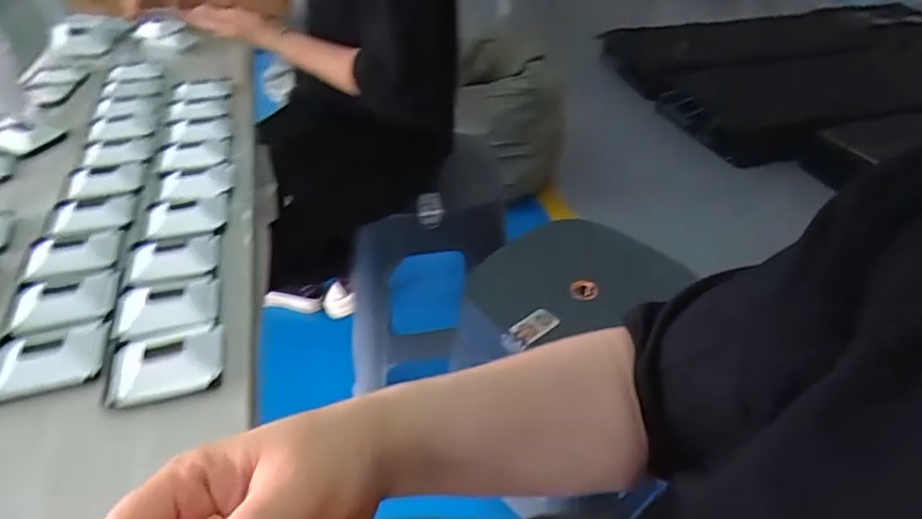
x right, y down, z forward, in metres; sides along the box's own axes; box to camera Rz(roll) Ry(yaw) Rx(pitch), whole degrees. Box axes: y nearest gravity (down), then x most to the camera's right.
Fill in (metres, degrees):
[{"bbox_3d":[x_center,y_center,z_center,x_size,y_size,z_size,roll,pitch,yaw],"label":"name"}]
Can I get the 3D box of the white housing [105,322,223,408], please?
[{"bbox_3d":[-0.223,0.076,0.432,0.078,0.021,0.063,-13,40,-15],"label":"white housing"}]

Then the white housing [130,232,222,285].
[{"bbox_3d":[-0.268,-0.006,0.535,0.075,0.019,0.067,-13,40,-15],"label":"white housing"}]

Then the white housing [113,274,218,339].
[{"bbox_3d":[-0.248,0.038,0.481,0.079,0.020,0.071,-13,40,-15],"label":"white housing"}]

